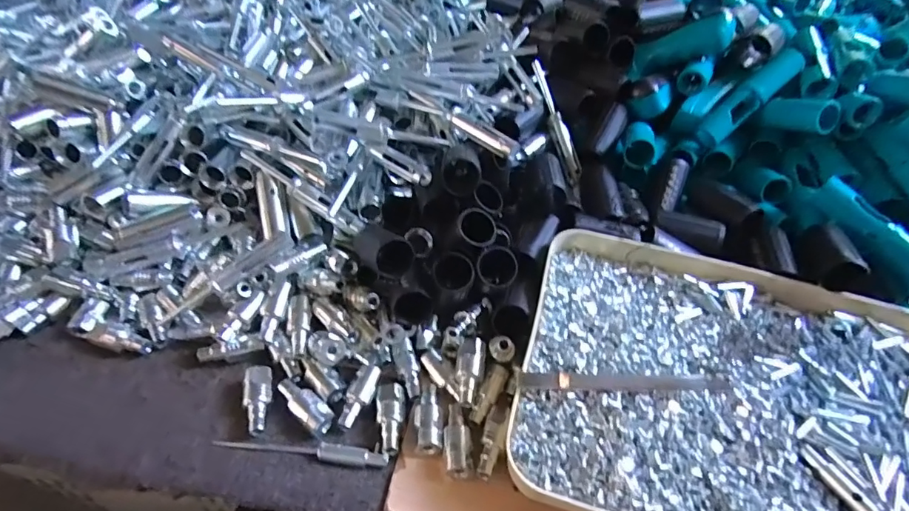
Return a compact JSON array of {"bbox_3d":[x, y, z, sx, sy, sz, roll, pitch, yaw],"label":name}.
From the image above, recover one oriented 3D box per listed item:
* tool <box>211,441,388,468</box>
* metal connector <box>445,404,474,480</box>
[{"bbox_3d":[-0.112,0.141,0.357,0.125,0.011,0.014,7,45,3],"label":"tool"},{"bbox_3d":[0.003,0.133,0.357,0.018,0.015,0.054,-3,45,-7],"label":"metal connector"}]

